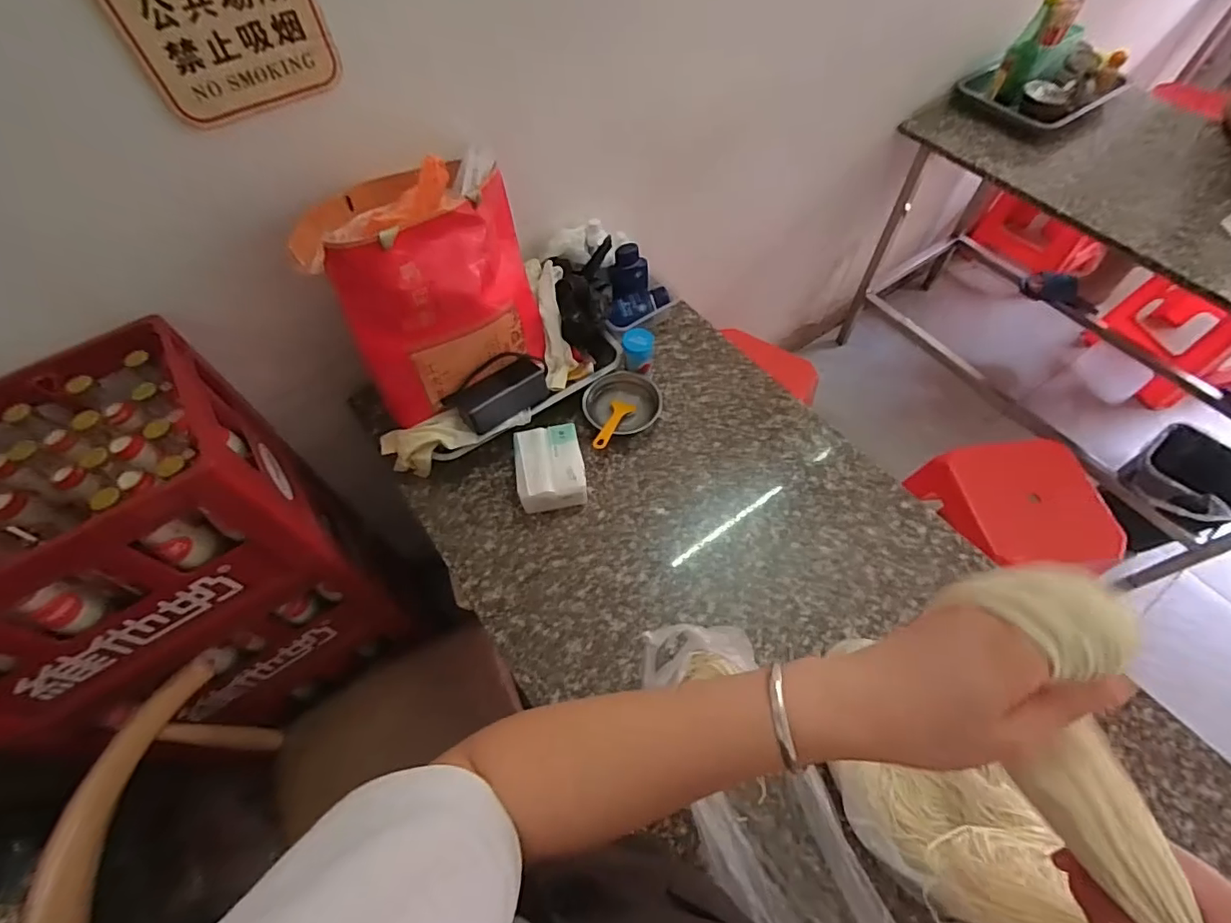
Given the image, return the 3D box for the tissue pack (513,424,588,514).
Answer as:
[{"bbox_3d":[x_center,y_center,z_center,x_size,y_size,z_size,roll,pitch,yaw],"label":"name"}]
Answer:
[{"bbox_3d":[-0.094,0.011,0.785,0.094,0.061,0.113,-11,59,-5],"label":"tissue pack"}]

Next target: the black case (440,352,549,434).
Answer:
[{"bbox_3d":[-0.169,-0.109,0.801,0.156,0.096,0.055,-39,36,-20],"label":"black case"}]

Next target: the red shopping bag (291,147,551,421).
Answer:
[{"bbox_3d":[-0.237,-0.240,0.726,0.246,0.252,0.201,-21,61,-11],"label":"red shopping bag"}]

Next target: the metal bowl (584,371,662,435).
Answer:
[{"bbox_3d":[0.012,-0.093,0.860,0.111,0.041,0.097,25,63,16],"label":"metal bowl"}]

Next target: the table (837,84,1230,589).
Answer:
[{"bbox_3d":[1.246,-0.401,1.426,0.623,0.736,1.116,-35,64,-18],"label":"table"}]

